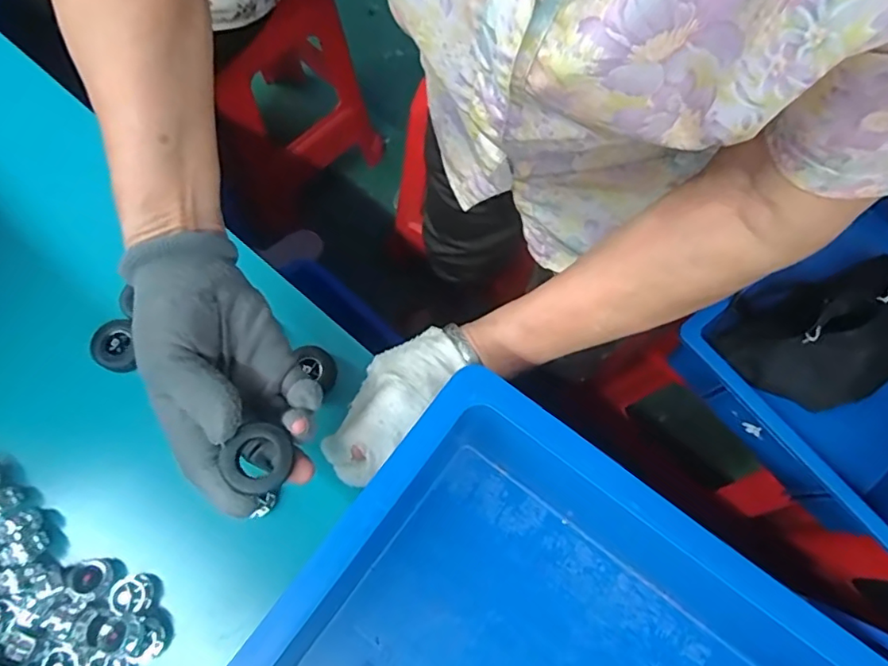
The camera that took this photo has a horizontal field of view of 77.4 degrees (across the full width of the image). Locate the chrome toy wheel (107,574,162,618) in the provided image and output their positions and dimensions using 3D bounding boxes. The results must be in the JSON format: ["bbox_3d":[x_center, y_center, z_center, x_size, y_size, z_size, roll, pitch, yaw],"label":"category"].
[{"bbox_3d":[-0.202,0.170,0.359,0.024,0.025,0.024,1,69,-2],"label":"chrome toy wheel"}]

